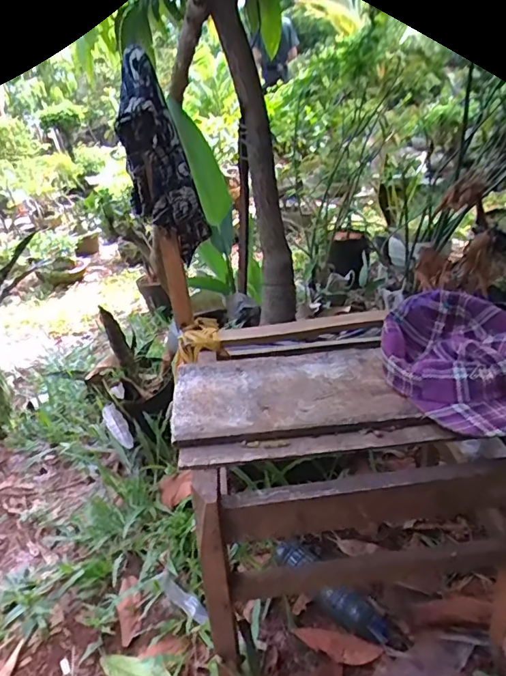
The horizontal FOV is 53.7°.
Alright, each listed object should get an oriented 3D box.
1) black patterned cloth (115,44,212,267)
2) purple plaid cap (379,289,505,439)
[{"bbox_3d":[-0.128,-0.245,0.709,0.103,0.257,0.068,-8,28,-4],"label":"black patterned cloth"},{"bbox_3d":[0.275,0.024,0.644,0.193,0.064,0.240,-9,28,-5],"label":"purple plaid cap"}]

